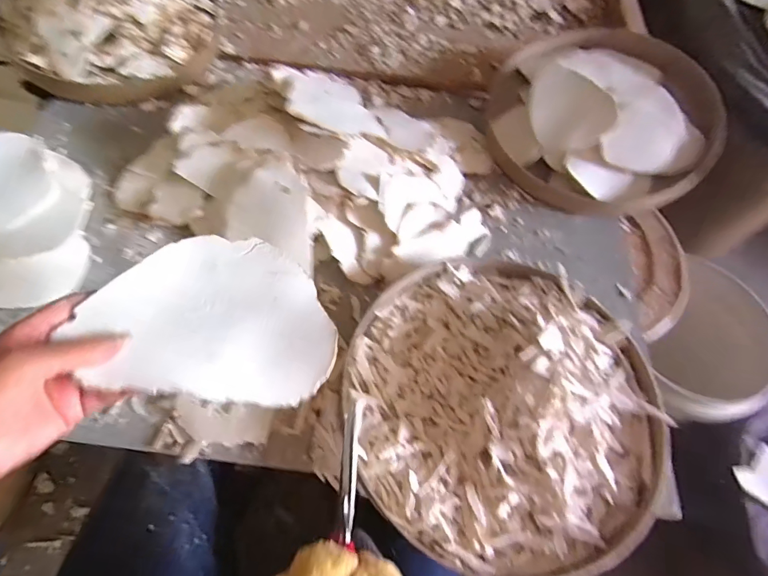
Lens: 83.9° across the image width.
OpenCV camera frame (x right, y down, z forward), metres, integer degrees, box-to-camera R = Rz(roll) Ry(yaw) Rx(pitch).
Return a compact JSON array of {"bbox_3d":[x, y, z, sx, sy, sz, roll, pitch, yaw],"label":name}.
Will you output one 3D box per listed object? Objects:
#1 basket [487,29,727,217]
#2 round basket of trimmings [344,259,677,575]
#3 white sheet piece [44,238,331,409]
[{"bbox_3d":[0.301,-0.244,0.599,0.289,0.110,0.255,20,63,7],"label":"basket"},{"bbox_3d":[0.117,0.101,0.413,0.300,0.059,0.295,1,62,-3],"label":"round basket of trimmings"},{"bbox_3d":[-0.126,0.014,0.326,0.175,0.011,0.140,8,52,-8],"label":"white sheet piece"}]

